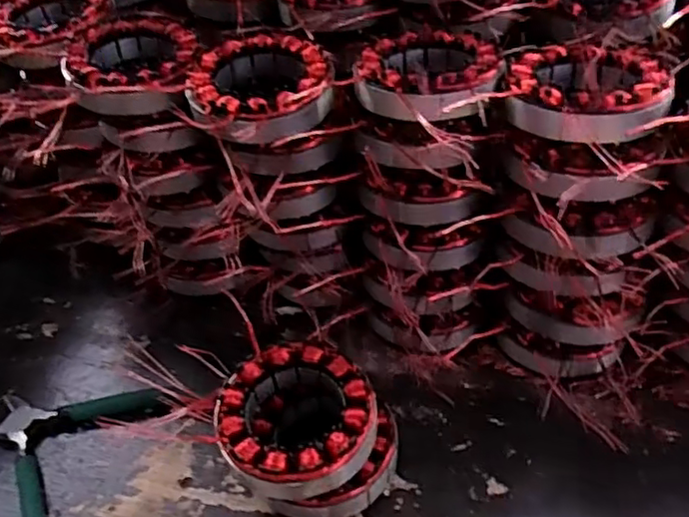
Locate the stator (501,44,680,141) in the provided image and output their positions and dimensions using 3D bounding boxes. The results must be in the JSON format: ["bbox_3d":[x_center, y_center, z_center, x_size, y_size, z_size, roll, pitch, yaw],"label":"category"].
[{"bbox_3d":[0.132,-0.092,0.349,0.082,0.022,0.085,8,45,14],"label":"stator"}]

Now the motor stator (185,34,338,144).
[{"bbox_3d":[-0.052,-0.102,0.392,0.084,0.028,0.086,-3,43,3],"label":"motor stator"}]

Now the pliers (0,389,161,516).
[{"bbox_3d":[-0.186,0.129,0.391,0.105,0.016,0.130,1,43,7],"label":"pliers"}]

